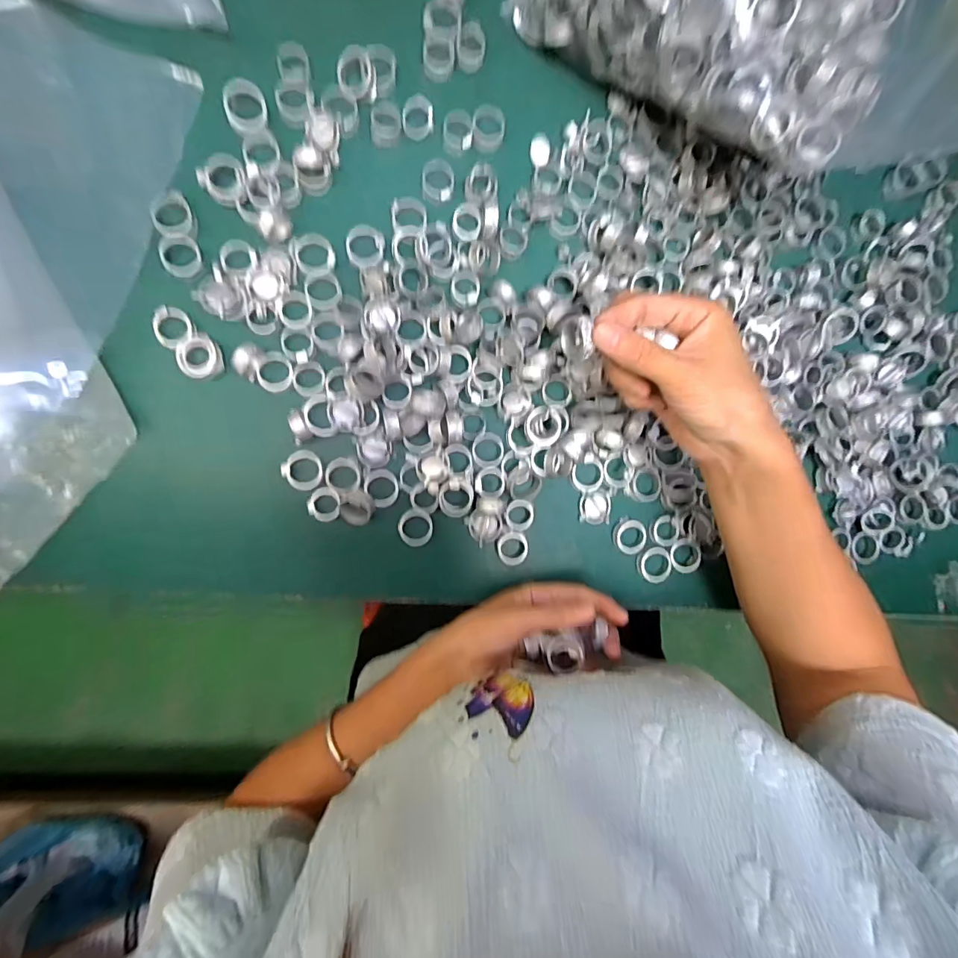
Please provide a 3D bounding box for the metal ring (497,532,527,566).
[{"bbox_3d":[0.027,0.055,0.362,0.023,0.007,0.026,0,92,-9],"label":"metal ring"}]

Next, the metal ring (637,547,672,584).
[{"bbox_3d":[0.145,0.071,0.379,0.028,0.004,0.030,0,92,-9],"label":"metal ring"}]

